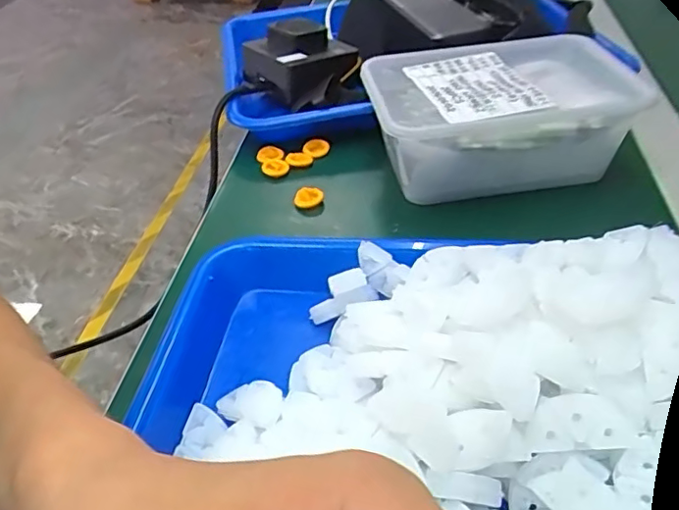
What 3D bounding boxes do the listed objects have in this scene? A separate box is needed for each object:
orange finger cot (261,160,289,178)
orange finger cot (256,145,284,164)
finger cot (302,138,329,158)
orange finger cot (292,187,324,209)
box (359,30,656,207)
[{"bbox_3d":[-0.048,-0.064,0.439,0.020,0.005,0.020,-4,41,-2],"label":"orange finger cot"},{"bbox_3d":[-0.053,-0.076,0.452,0.021,0.007,0.022,-6,41,-5],"label":"orange finger cot"},{"bbox_3d":[-0.018,-0.082,0.455,0.017,0.007,0.017,-1,41,1],"label":"finger cot"},{"bbox_3d":[-0.021,-0.039,0.406,0.020,0.009,0.012,-7,41,-4],"label":"orange finger cot"},{"bbox_3d":[0.104,-0.095,0.411,0.165,0.065,0.107,-8,41,-4],"label":"box"}]

